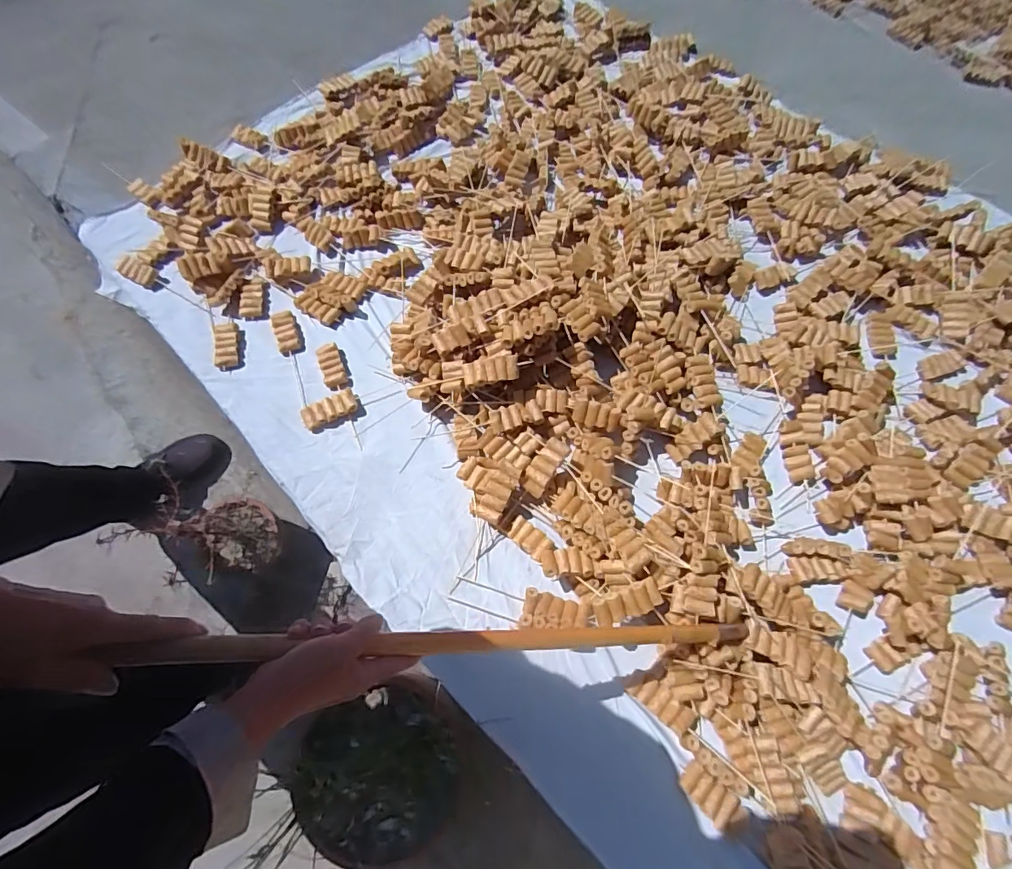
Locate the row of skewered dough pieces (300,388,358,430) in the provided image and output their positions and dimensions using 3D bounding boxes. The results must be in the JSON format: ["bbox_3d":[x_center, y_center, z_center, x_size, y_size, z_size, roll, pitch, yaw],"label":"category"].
[{"bbox_3d":[-0.317,-0.045,0.890,0.096,0.012,0.042,-26,87,-12],"label":"row of skewered dough pieces"}]

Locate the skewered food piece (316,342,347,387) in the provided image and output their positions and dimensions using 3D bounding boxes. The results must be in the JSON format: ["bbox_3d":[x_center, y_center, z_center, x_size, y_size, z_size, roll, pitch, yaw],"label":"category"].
[{"bbox_3d":[-0.323,-0.125,0.922,0.040,0.018,0.091,-20,70,-9],"label":"skewered food piece"}]

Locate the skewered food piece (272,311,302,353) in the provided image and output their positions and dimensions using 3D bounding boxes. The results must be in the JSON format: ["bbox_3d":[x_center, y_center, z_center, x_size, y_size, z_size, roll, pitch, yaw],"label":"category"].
[{"bbox_3d":[-0.420,-0.197,0.949,0.042,0.020,0.094,-19,69,-9],"label":"skewered food piece"}]

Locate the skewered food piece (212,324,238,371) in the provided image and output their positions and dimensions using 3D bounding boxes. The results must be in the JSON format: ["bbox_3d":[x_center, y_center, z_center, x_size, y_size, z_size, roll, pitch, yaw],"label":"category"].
[{"bbox_3d":[-0.526,-0.167,0.936,0.040,0.019,0.100,-12,68,-6],"label":"skewered food piece"}]

